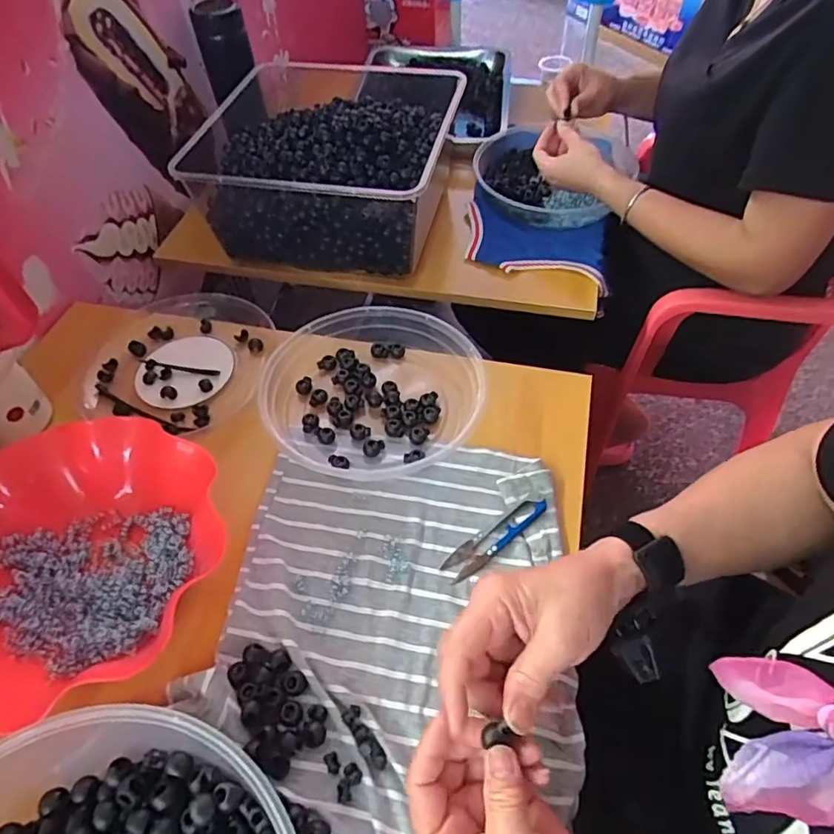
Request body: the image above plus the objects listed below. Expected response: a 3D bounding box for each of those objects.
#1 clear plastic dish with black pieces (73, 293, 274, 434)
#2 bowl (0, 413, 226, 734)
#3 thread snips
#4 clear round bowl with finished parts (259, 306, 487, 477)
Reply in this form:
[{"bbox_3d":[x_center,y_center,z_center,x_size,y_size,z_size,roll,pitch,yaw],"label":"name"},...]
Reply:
[{"bbox_3d":[-0.248,-0.060,0.596,0.181,0.026,0.173,-1,52,2],"label":"clear plastic dish with black pieces"},{"bbox_3d":[-0.261,0.103,0.433,0.201,0.057,0.227,33,60,25],"label":"bowl"},{"bbox_3d":[0.063,0.095,0.463,0.099,0.008,0.024,-34,58,-22],"label":"thread snips"},{"bbox_3d":[-0.040,-0.027,0.547,0.205,0.042,0.183,0,52,2],"label":"clear round bowl with finished parts"}]

